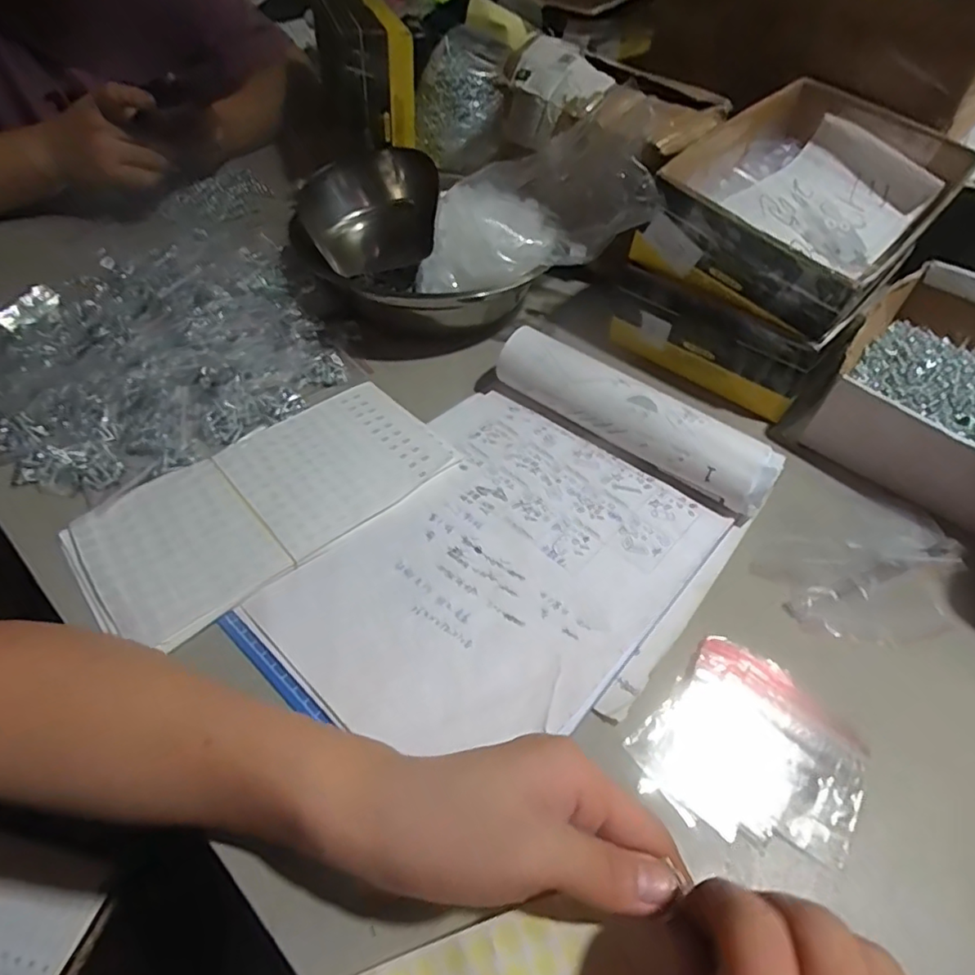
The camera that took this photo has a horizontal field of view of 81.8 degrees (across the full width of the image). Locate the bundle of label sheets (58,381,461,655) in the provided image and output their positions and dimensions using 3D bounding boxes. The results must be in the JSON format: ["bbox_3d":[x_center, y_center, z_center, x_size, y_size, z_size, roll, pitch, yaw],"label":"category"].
[{"bbox_3d":[-0.148,0.004,0.382,0.233,0.008,0.124,-33,58,-26],"label":"bundle of label sheets"}]

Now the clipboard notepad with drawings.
[{"bbox_3d":[0.017,0.026,0.363,0.232,0.044,0.311,32,56,23],"label":"clipboard notepad with drawings"}]

